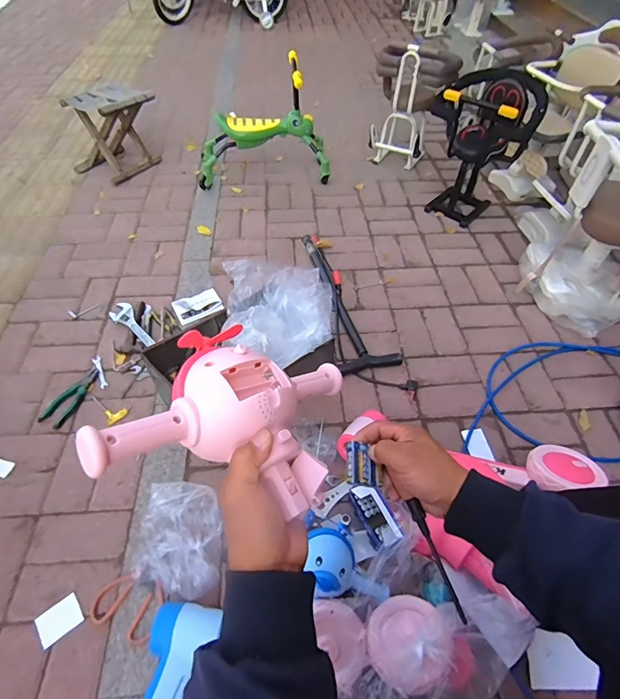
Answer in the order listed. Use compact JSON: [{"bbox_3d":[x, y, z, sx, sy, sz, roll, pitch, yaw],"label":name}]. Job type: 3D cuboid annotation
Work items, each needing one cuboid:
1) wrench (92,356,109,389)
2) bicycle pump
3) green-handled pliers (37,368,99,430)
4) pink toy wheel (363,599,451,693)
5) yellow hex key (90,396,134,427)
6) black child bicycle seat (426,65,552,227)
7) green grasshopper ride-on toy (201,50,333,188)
[{"bbox_3d":[-0.592,0.062,1.158,0.023,0.009,0.114,-23,59,-18],"label":"wrench"},{"bbox_3d":[0.107,-0.177,1.317,0.169,0.034,0.596,-10,53,-10],"label":"bicycle pump"},{"bbox_3d":[-0.637,0.123,1.095,0.068,0.020,0.186,14,52,8],"label":"green-handled pliers"},{"bbox_3d":[0.168,0.493,0.693,0.133,0.047,0.136,-11,24,5],"label":"pink toy wheel"},{"bbox_3d":[-0.531,0.148,1.087,0.123,0.019,0.069,36,60,21],"label":"yellow hex key"},{"bbox_3d":[0.629,-0.772,1.572,0.314,0.491,0.340,37,59,24],"label":"black child bicycle seat"},{"bbox_3d":[-0.191,-0.900,1.632,0.529,0.406,0.266,-3,52,-5],"label":"green grasshopper ride-on toy"}]

